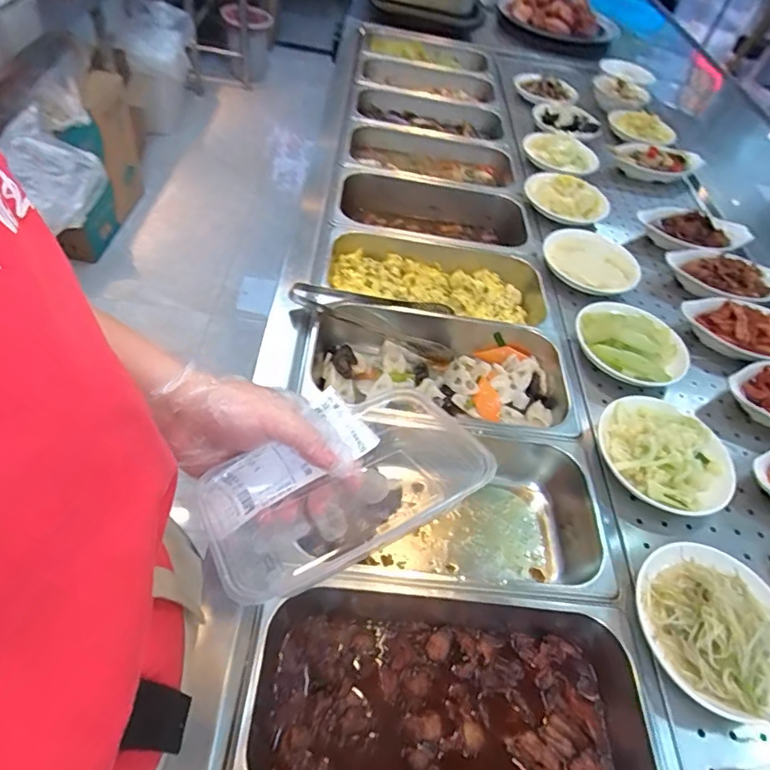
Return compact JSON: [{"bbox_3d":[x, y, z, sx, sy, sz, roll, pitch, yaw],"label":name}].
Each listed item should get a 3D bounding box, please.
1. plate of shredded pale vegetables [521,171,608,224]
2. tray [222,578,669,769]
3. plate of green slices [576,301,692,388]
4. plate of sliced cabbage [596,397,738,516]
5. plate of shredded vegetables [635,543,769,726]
[{"bbox_3d":[0.306,-0.332,0.907,0.120,0.036,0.153,-29,62,-30],"label":"plate of shredded pale vegetables"},{"bbox_3d":[0.057,0.262,0.430,0.338,0.072,0.177,7,50,-6],"label":"tray"},{"bbox_3d":[0.326,-0.063,0.691,0.137,0.038,0.143,6,50,-7],"label":"plate of green slices"},{"bbox_3d":[0.306,0.070,0.575,0.138,0.049,0.133,6,50,-7],"label":"plate of sliced cabbage"},{"bbox_3d":[0.301,0.212,0.468,0.148,0.044,0.141,6,50,-7],"label":"plate of shredded vegetables"}]

